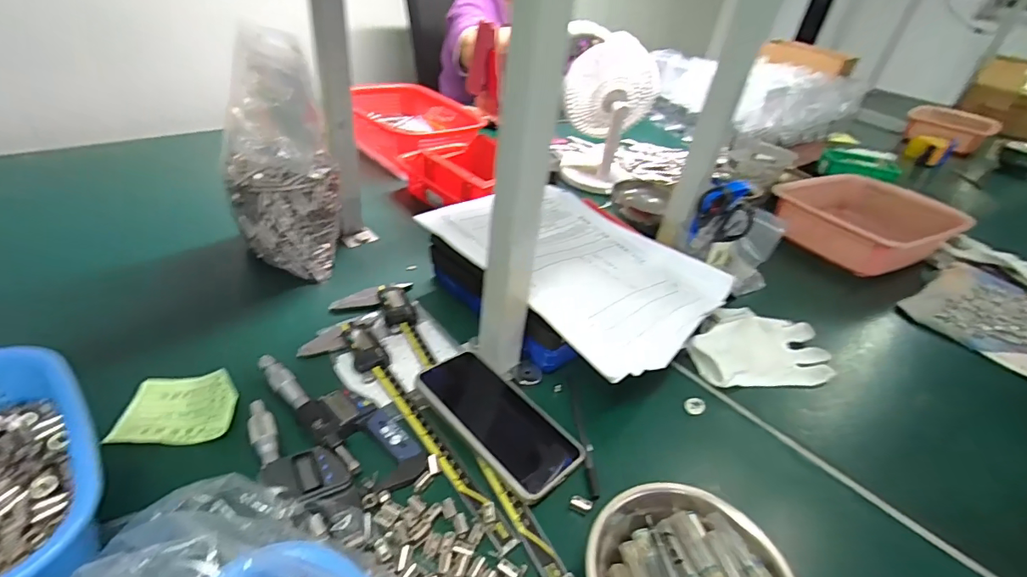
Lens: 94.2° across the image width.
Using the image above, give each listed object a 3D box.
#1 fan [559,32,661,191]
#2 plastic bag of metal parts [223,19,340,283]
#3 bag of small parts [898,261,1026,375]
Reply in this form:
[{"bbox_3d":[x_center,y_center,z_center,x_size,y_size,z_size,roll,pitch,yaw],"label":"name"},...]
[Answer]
[{"bbox_3d":[0.167,-0.316,0.872,0.158,0.236,0.137,13,36,7],"label":"fan"},{"bbox_3d":[-0.260,-0.137,0.526,0.116,0.242,0.098,0,37,-11],"label":"plastic bag of metal parts"},{"bbox_3d":[0.668,0.037,0.654,0.280,0.026,0.178,-16,42,-30],"label":"bag of small parts"}]

